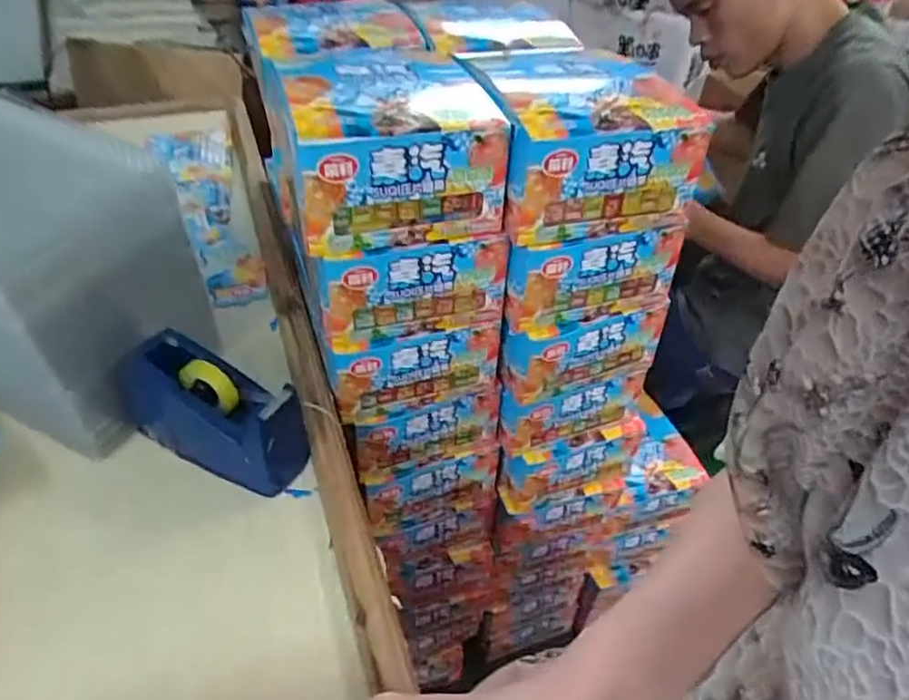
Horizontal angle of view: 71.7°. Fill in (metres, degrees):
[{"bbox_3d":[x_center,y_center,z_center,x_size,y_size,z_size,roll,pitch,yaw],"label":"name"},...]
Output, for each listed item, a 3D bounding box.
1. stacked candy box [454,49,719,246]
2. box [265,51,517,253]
[{"bbox_3d":[0.098,-0.182,0.531,0.147,0.091,0.180,-6,42,-12],"label":"stacked candy box"},{"bbox_3d":[-0.057,-0.169,0.509,0.165,0.095,0.172,-6,42,-13],"label":"box"}]

